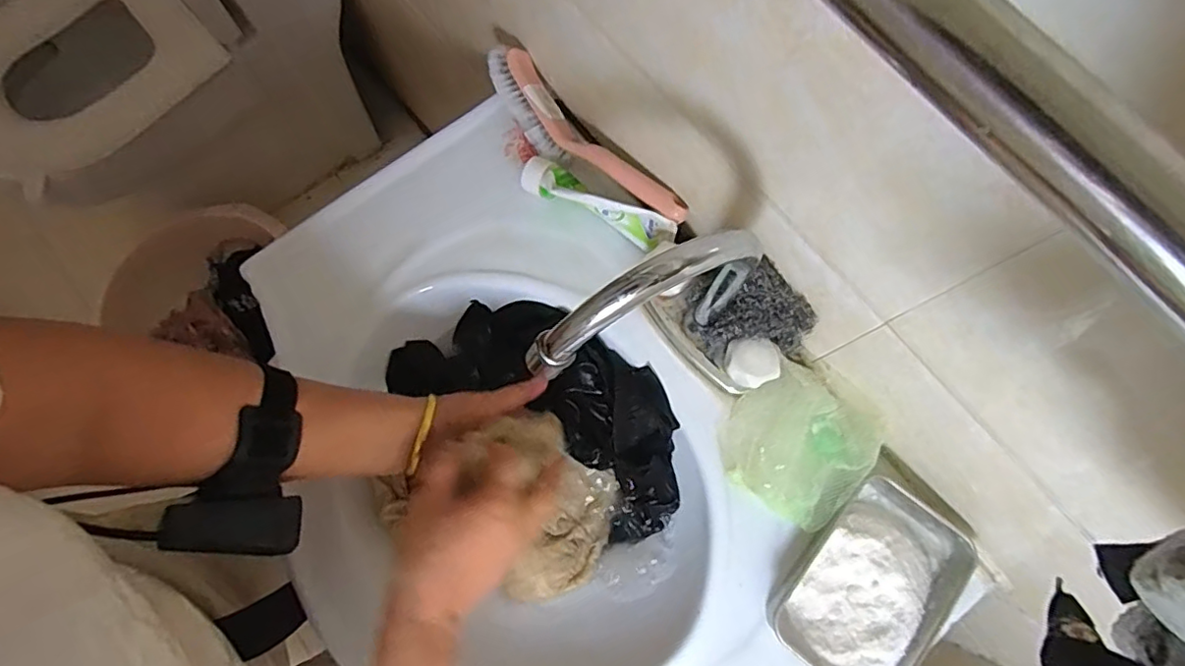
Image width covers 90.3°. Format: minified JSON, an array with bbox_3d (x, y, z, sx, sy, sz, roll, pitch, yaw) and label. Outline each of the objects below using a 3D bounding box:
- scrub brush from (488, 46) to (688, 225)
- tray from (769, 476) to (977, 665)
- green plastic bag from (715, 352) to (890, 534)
[{"bbox_3d":[-0.014,-0.165,0.532,0.048,0.049,0.230,-41,79,-8],"label":"scrub brush"},{"bbox_3d":[0.212,0.193,0.446,0.099,0.032,0.146,38,80,9],"label":"tray"},{"bbox_3d":[0.168,0.088,0.482,0.107,0.040,0.112,37,80,9],"label":"green plastic bag"}]

